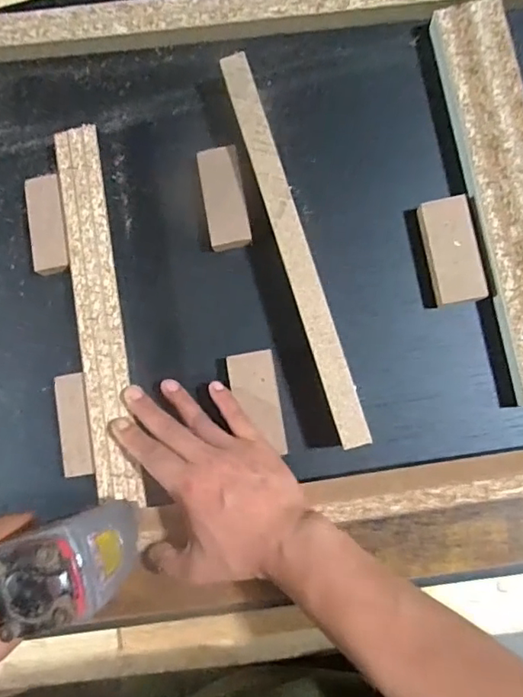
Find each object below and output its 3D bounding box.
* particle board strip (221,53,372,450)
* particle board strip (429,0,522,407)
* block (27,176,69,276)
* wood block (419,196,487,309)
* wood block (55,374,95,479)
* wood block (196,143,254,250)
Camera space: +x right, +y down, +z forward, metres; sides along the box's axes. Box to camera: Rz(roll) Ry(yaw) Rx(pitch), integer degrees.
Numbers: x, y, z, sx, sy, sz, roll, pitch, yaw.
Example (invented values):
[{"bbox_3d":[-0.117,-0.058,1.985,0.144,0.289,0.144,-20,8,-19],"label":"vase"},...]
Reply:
[{"bbox_3d":[0.026,-0.078,0.411,0.022,0.043,0.309,-18,82,6],"label":"particle board strip"},{"bbox_3d":[0.187,-0.114,0.407,0.055,0.024,0.307,-10,83,7],"label":"particle board strip"},{"bbox_3d":[-0.177,-0.102,0.446,0.032,0.013,0.081,-10,83,7],"label":"block"},{"bbox_3d":[0.143,-0.073,0.403,0.037,0.020,0.078,-11,83,7],"label":"wood block"},{"bbox_3d":[-0.146,0.061,0.425,0.026,0.018,0.077,-9,83,7],"label":"wood block"},{"bbox_3d":[-0.029,-0.120,0.431,0.032,0.016,0.081,-11,83,7],"label":"wood block"}]

